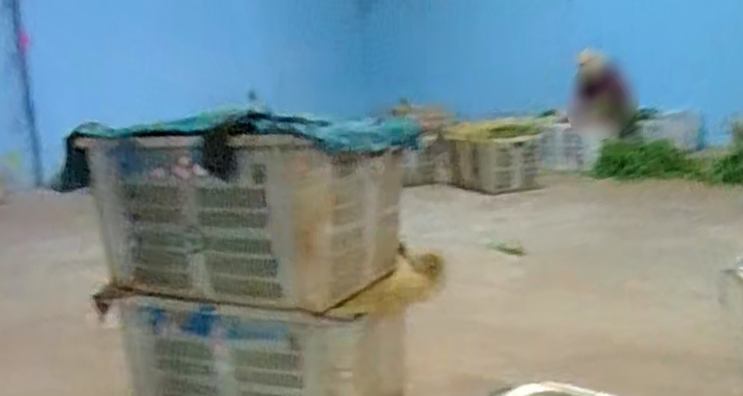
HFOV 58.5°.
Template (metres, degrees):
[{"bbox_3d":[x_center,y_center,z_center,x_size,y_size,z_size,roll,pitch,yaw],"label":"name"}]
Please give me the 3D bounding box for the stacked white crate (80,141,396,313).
[{"bbox_3d":[-0.281,0.022,1.553,0.678,0.342,0.367,1,11,27],"label":"stacked white crate"}]

